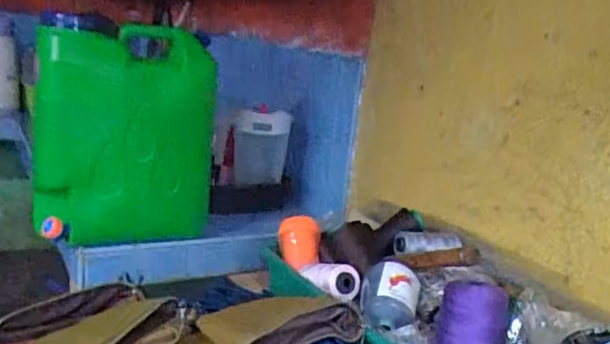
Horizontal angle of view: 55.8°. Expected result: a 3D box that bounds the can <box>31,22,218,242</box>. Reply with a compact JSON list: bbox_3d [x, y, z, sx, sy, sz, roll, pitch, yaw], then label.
[{"bbox_3d":[-0.360,-0.079,1.168,0.329,0.397,0.195,3,13,-15],"label":"can"}]

